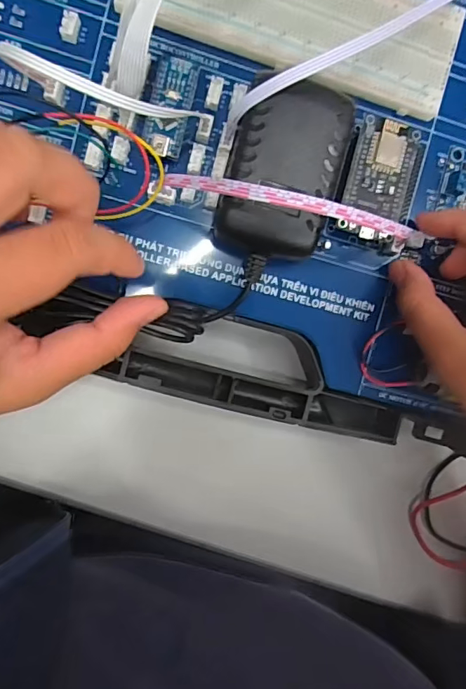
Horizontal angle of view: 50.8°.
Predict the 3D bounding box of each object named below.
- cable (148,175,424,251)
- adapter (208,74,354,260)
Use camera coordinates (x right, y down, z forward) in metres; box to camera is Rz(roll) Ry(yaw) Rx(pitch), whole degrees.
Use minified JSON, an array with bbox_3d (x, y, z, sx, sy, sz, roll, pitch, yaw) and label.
[{"bbox_3d":[0.026,-0.053,0.193,0.114,0.019,0.010,9,93,-11],"label":"cable"},{"bbox_3d":[0.023,-0.079,0.227,0.049,0.033,0.075,14,92,-8],"label":"adapter"}]

